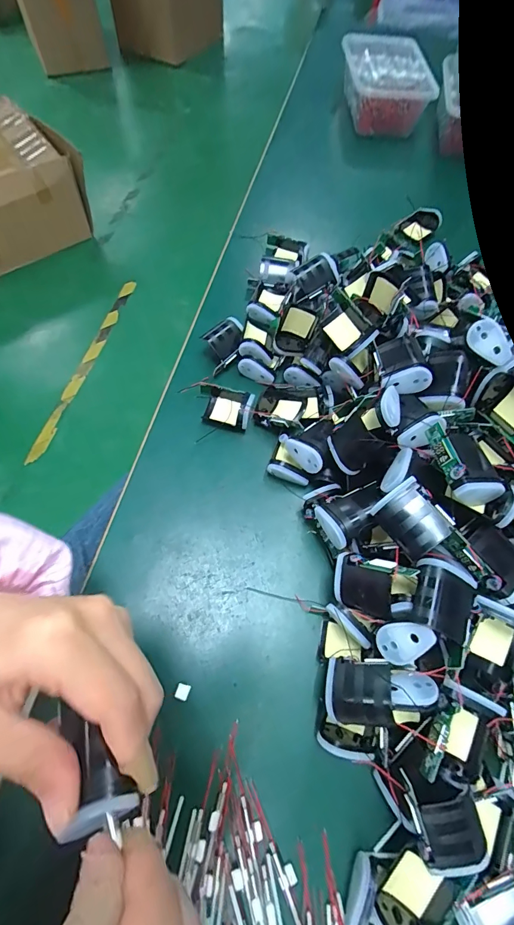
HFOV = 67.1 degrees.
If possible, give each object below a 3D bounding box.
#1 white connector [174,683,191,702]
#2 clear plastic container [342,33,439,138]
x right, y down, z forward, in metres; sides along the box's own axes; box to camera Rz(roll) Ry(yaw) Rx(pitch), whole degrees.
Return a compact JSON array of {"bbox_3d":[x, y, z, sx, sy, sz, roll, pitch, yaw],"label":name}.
[{"bbox_3d":[-0.050,0.154,0.260,0.009,0.004,0.010,19,65,6],"label":"white connector"},{"bbox_3d":[0.190,-0.562,0.581,0.118,0.063,0.156,-3,65,-4],"label":"clear plastic container"}]

